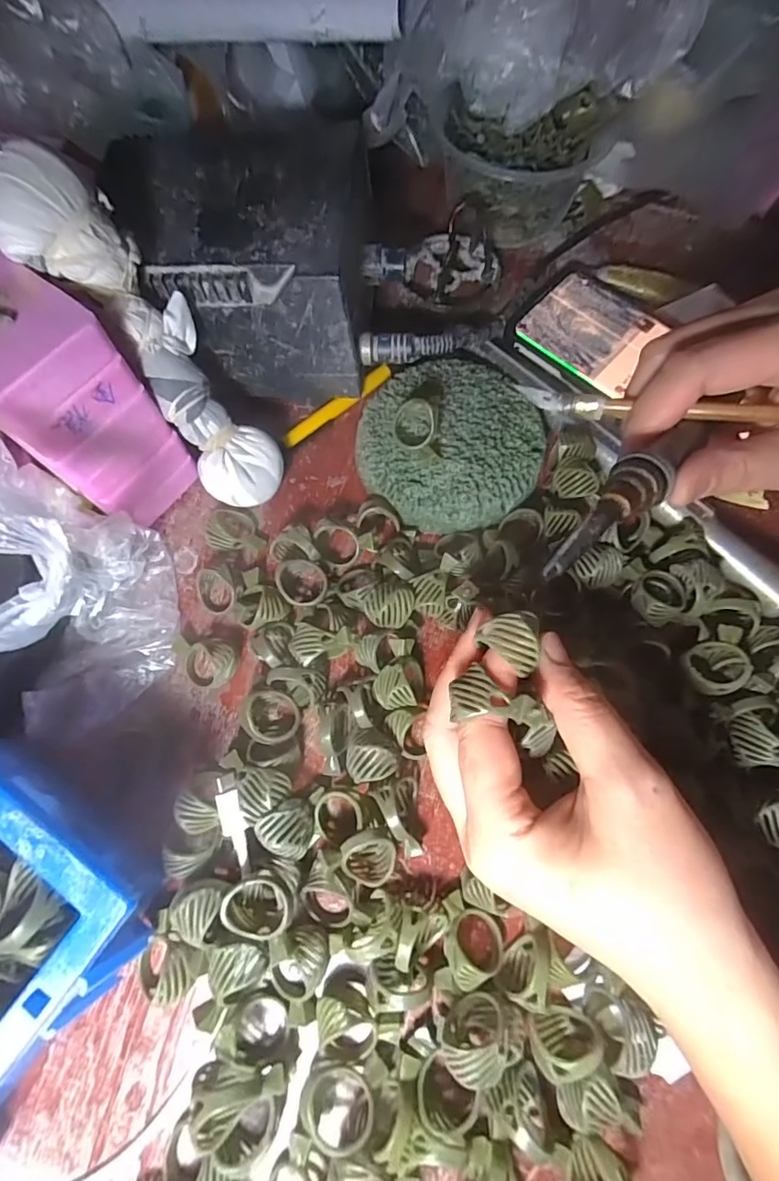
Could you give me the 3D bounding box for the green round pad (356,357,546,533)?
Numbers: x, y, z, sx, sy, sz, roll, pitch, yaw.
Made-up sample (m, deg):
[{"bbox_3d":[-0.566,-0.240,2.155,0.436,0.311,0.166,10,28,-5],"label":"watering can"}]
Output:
[{"bbox_3d":[0.034,-0.085,0.290,0.100,0.026,0.101,0,71,1],"label":"green round pad"}]

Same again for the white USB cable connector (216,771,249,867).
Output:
[{"bbox_3d":[-0.068,0.100,0.225,0.010,0.006,0.038,-13,83,-3],"label":"white USB cable connector"}]

